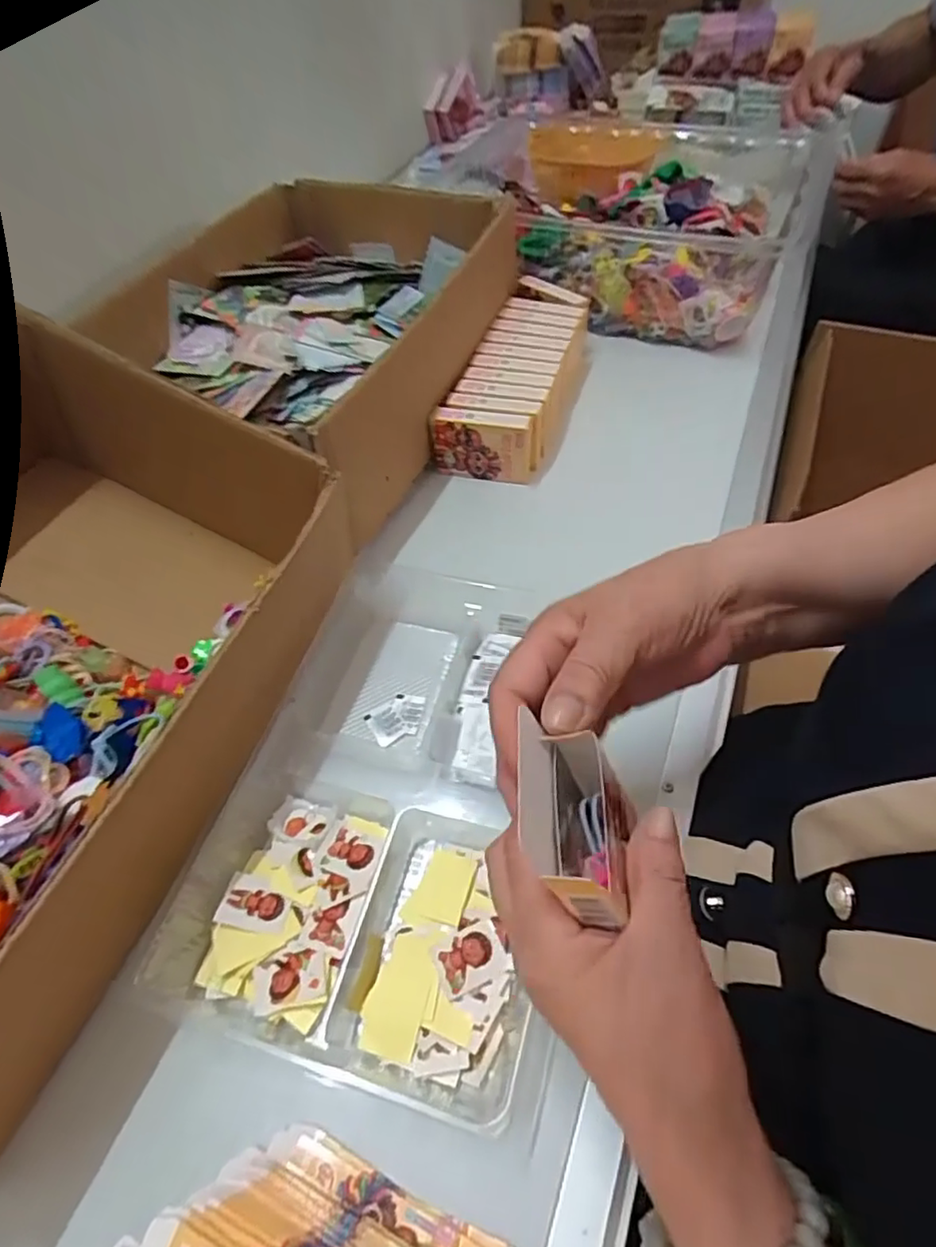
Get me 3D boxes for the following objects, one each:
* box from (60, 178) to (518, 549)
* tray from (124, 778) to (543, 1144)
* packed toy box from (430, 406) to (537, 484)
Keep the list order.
[{"bbox_3d":[-0.157,-0.313,0.627,0.341,0.128,0.423,22,58,18],"label":"box"},{"bbox_3d":[-0.061,0.168,0.345,0.200,0.037,0.143,12,56,13],"label":"tray"},{"bbox_3d":[0.015,-0.171,0.583,0.098,0.066,0.027,6,54,8],"label":"packed toy box"}]

